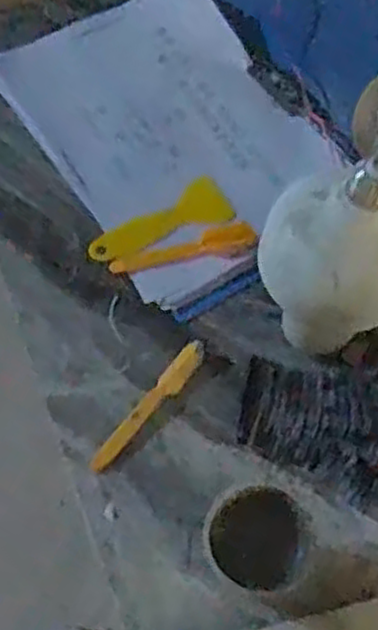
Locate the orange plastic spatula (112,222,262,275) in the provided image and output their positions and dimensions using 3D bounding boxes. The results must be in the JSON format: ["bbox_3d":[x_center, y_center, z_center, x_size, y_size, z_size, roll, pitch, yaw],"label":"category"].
[{"bbox_3d":[-0.004,-0.055,0.614,0.120,0.005,0.029,-11,65,-5],"label":"orange plastic spatula"}]

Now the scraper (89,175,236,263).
[{"bbox_3d":[-0.027,-0.079,0.627,0.122,0.006,0.046,-24,66,-11],"label":"scraper"}]

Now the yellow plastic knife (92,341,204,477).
[{"bbox_3d":[-0.029,0.068,0.560,0.018,0.005,0.122,34,69,15],"label":"yellow plastic knife"}]

